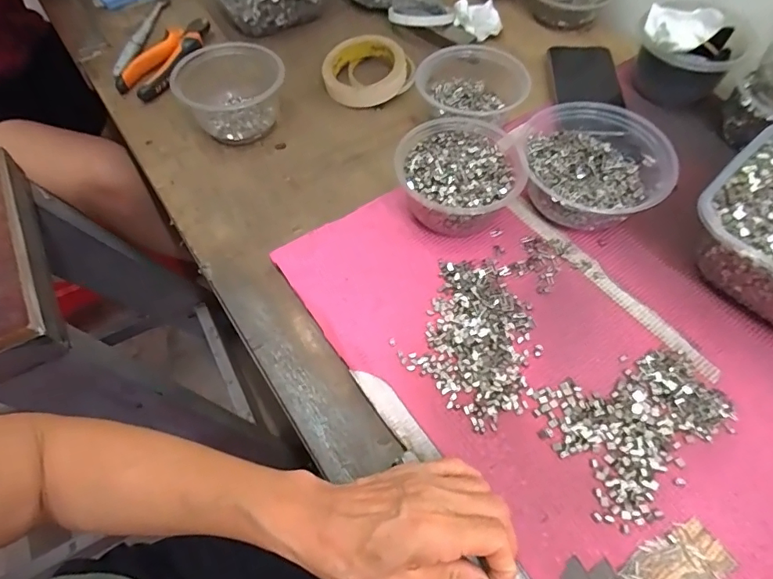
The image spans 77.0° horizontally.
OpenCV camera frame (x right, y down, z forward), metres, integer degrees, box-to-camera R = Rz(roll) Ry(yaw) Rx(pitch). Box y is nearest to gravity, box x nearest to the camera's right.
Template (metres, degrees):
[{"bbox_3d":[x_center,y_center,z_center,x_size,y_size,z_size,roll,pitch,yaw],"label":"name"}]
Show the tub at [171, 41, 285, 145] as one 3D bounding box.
[{"bbox_3d":[-0.165,-0.217,0.536,0.102,0.062,0.112,0,59,0],"label":"tub"}]

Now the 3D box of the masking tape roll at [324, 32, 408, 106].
[{"bbox_3d":[-0.027,-0.266,0.586,0.094,0.031,0.092,-2,61,3],"label":"masking tape roll"}]

